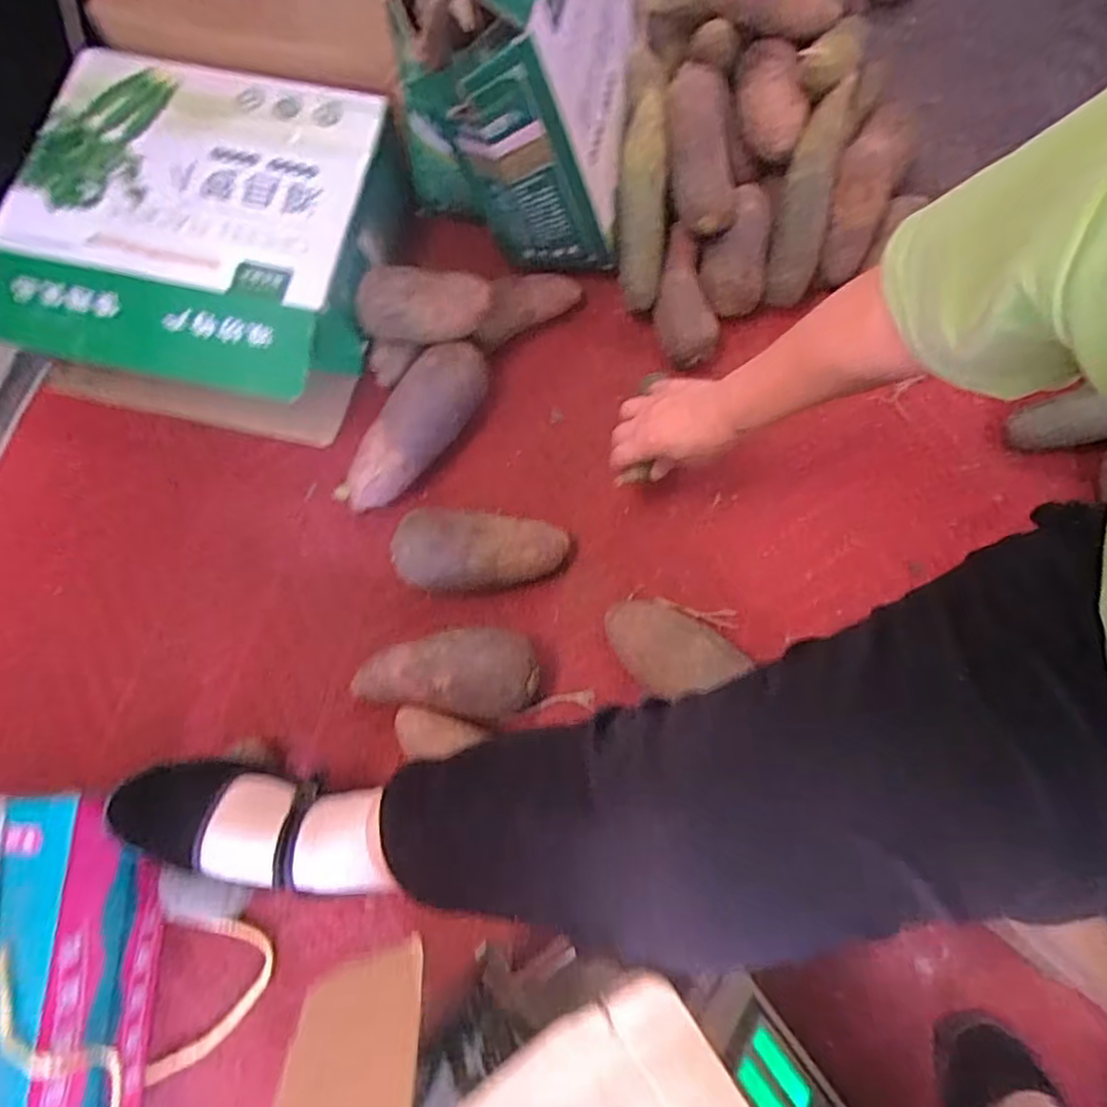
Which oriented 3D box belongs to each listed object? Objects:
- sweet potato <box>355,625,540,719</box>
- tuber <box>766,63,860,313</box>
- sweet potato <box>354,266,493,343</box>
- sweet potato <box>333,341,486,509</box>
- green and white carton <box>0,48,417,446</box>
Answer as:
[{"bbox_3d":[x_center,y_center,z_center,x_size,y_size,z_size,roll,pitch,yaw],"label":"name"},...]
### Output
[{"bbox_3d":[-0.101,0.111,0.615,0.174,0.077,0.083,2,72,1],"label":"sweet potato"},{"bbox_3d":[0.276,-0.388,0.699,0.057,0.039,0.228,12,107,5],"label":"tuber"},{"bbox_3d":[-0.132,-0.257,0.672,0.137,0.065,0.063,2,72,2],"label":"sweet potato"},{"bbox_3d":[-0.145,-0.134,0.700,0.076,0.069,0.208,36,76,12],"label":"sweet potato"},{"bbox_3d":[-0.370,-0.336,0.723,0.370,0.153,0.348,11,73,4],"label":"green and white carton"}]

